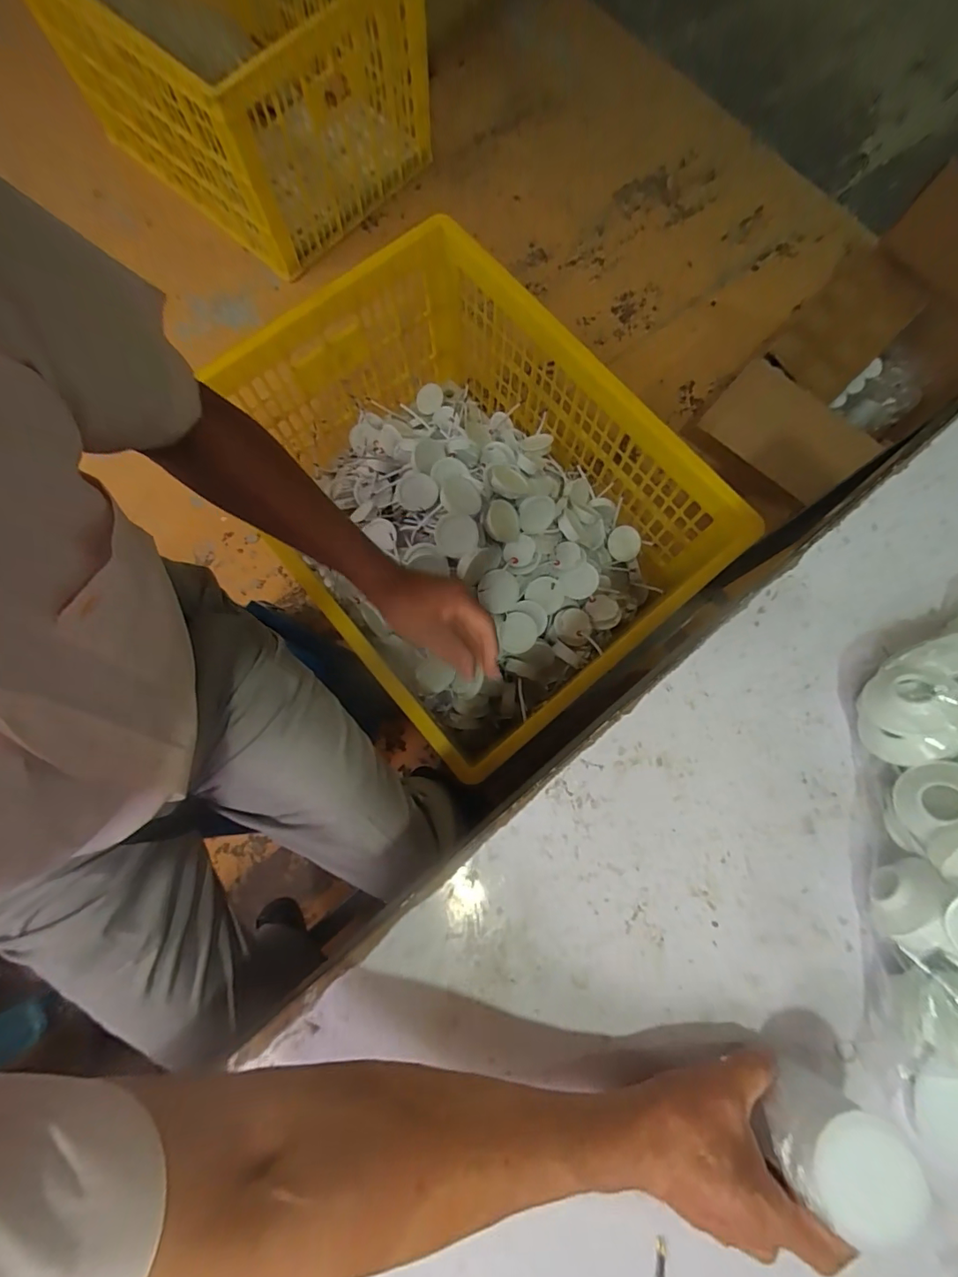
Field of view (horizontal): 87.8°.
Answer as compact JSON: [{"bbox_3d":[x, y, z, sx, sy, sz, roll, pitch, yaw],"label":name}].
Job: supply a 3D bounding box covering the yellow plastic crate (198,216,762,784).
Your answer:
[{"bbox_3d":[-0.035,-0.277,1.014,0.626,0.386,0.872,-36,80,-7],"label":"yellow plastic crate"}]

